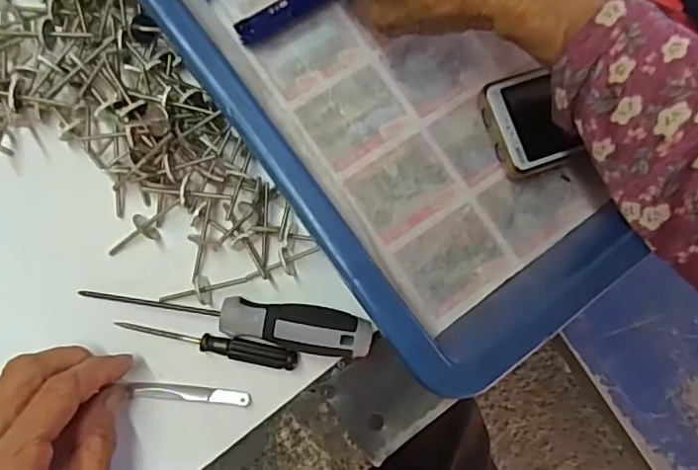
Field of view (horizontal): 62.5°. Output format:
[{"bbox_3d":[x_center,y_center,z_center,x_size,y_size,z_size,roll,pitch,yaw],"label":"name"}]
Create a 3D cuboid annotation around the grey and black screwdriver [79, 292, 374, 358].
[{"bbox_3d":[-0.059,0.040,0.293,0.140,0.023,0.022,12,82,-5],"label":"grey and black screwdriver"}]

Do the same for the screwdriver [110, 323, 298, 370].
[{"bbox_3d":[-0.067,0.056,0.296,0.083,0.011,0.011,14,81,-4],"label":"screwdriver"}]

